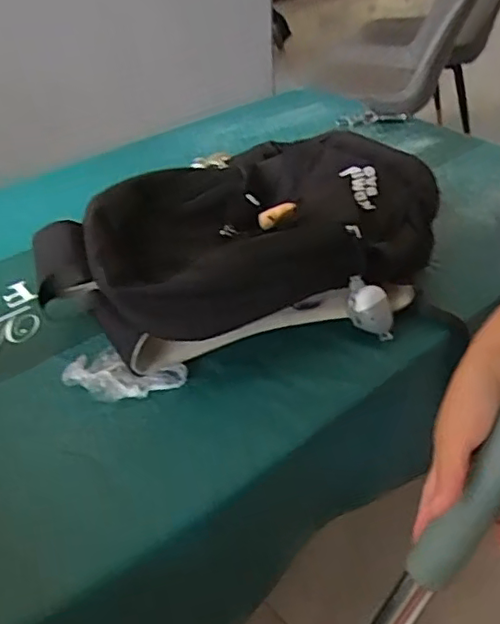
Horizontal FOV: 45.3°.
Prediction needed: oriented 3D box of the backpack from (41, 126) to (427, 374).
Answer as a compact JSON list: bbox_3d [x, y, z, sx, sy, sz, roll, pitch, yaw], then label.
[{"bbox_3d":[0.009,-0.087,0.770,0.528,0.150,0.328,-21,42,-21],"label":"backpack"}]

